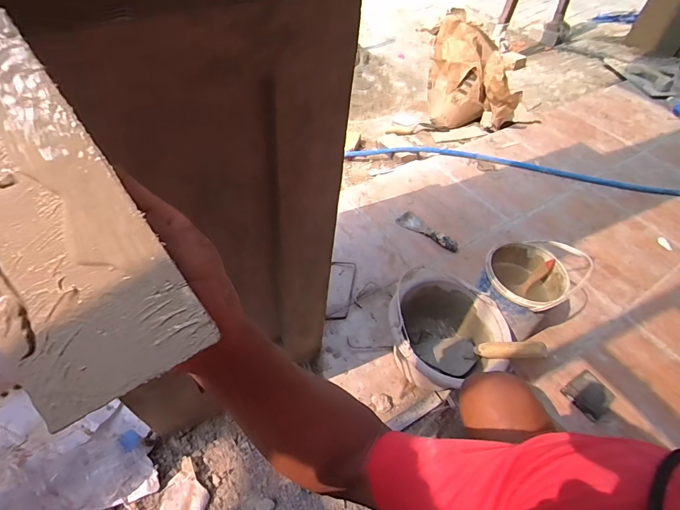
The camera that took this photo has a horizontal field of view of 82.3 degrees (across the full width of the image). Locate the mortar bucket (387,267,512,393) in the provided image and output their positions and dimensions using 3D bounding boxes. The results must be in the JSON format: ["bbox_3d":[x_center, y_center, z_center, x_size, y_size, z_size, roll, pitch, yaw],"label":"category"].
[{"bbox_3d":[0.213,0.178,0.830,0.236,0.159,0.240,0,51,-7],"label":"mortar bucket"}]

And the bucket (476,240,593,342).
[{"bbox_3d":[0.404,0.088,0.915,0.177,0.174,0.170,-34,61,-29],"label":"bucket"}]

